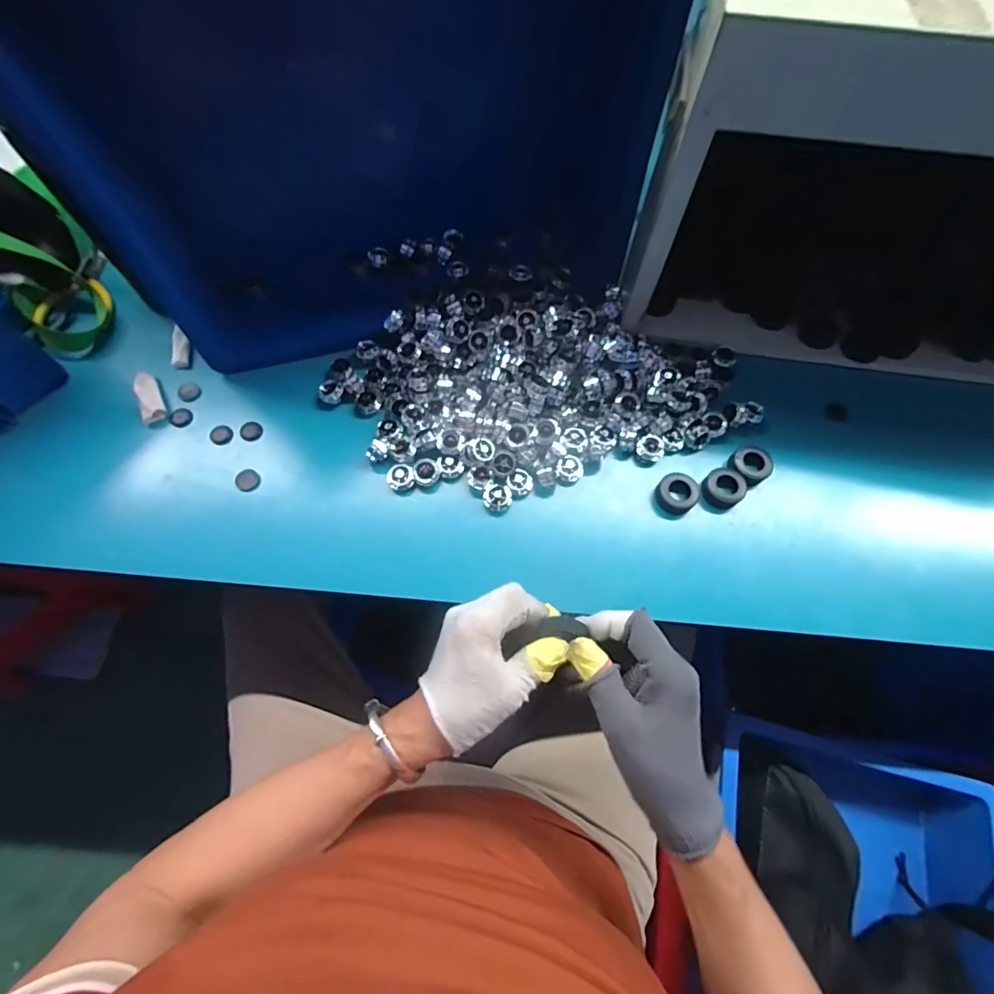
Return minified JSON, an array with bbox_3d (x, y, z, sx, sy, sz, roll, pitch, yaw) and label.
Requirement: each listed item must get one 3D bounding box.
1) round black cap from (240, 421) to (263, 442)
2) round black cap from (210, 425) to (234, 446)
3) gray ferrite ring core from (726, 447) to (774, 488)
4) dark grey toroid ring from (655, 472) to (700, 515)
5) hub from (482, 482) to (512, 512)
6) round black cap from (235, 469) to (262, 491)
[{"bbox_3d":[-0.248,-0.067,0.483,0.022,0.004,0.021,0,69,-1],"label":"round black cap"},{"bbox_3d":[-0.277,-0.063,0.480,0.023,0.004,0.020,38,73,13],"label":"round black cap"},{"bbox_3d":[0.248,-0.030,0.469,0.036,0.017,0.038,0,69,-1],"label":"gray ferrite ring core"},{"bbox_3d":[0.172,-0.004,0.458,0.032,0.020,0.038,-39,74,-14],"label":"dark grey toroid ring"},{"bbox_3d":[0.000,0.003,0.457,0.026,0.021,0.026,0,69,-1],"label":"hub"},{"bbox_3d":[-0.239,-0.017,0.459,0.022,0.004,0.023,0,69,-1],"label":"round black cap"}]

